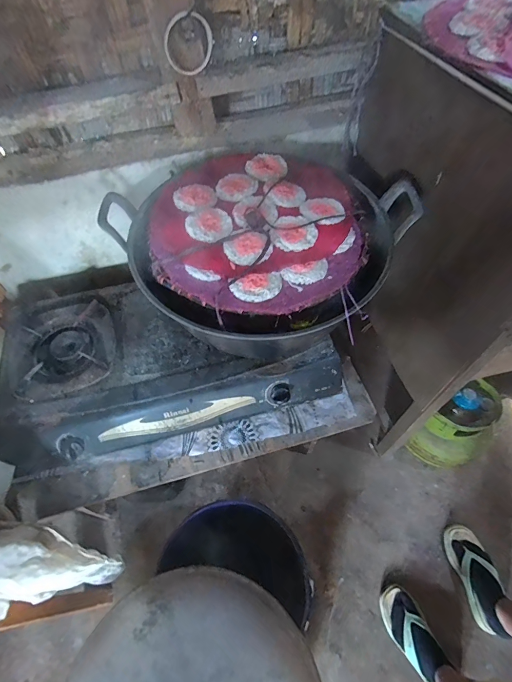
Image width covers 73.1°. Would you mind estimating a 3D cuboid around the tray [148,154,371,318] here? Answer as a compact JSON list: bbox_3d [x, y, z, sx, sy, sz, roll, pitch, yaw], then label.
[{"bbox_3d":[0.002,-0.212,0.611,0.360,0.028,0.387,-1,59,2],"label":"tray"}]

